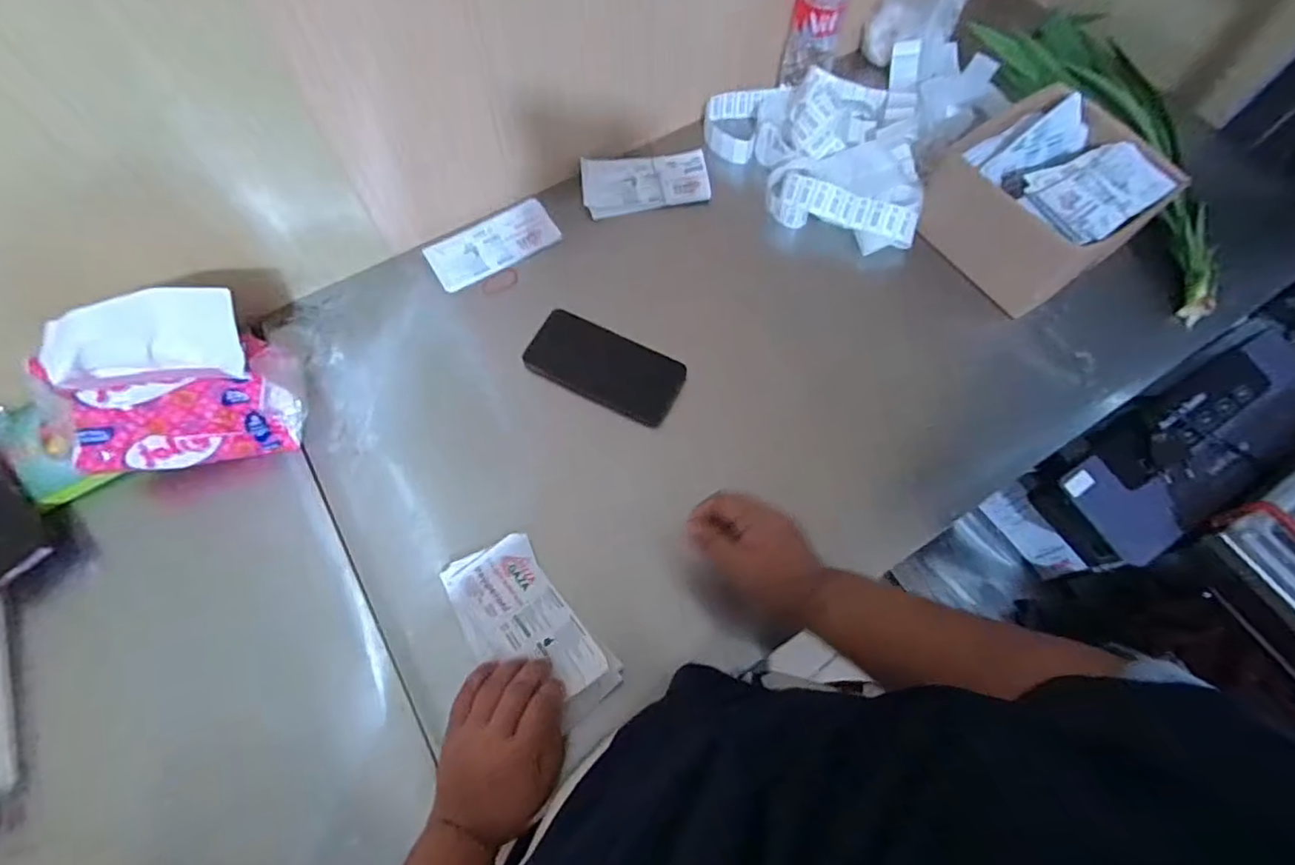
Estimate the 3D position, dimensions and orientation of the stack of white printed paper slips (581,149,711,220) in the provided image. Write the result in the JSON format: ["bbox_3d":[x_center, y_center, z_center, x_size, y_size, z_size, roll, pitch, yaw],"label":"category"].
[{"bbox_3d":[-0.002,-0.315,0.737,0.156,0.015,0.085,-12,68,-5],"label":"stack of white printed paper slips"}]

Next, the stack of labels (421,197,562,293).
[{"bbox_3d":[-0.185,-0.228,0.708,0.153,0.010,0.079,-32,71,-13],"label":"stack of labels"}]

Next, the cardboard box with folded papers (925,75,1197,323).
[{"bbox_3d":[0.442,-0.271,0.665,0.201,0.111,0.191,-35,71,-14],"label":"cardboard box with folded papers"}]

